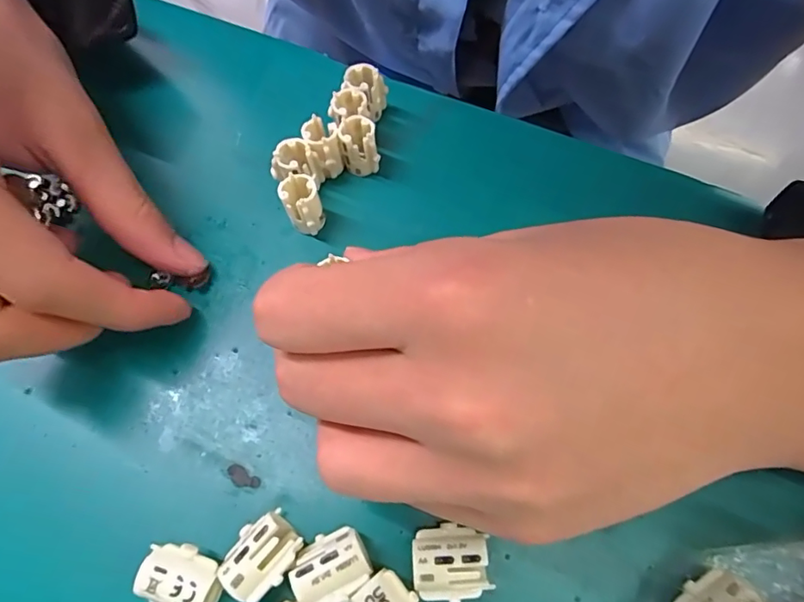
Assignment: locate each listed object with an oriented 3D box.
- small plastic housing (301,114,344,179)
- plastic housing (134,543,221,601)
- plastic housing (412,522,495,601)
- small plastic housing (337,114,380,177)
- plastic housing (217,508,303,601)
[{"bbox_3d":[-0.032,-0.062,0.214,0.013,0.024,0.017,-16,65,-5],"label":"small plastic housing"},{"bbox_3d":[-0.064,0.083,0.153,0.024,0.014,0.017,12,66,8],"label":"plastic housing"},{"bbox_3d":[0.014,0.077,0.151,0.021,0.015,0.019,-2,65,1],"label":"plastic housing"},{"bbox_3d":[-0.017,-0.063,0.214,0.014,0.024,0.014,-2,65,1],"label":"small plastic housing"},{"bbox_3d":[-0.041,0.076,0.154,0.017,0.014,0.024,27,69,14],"label":"plastic housing"}]

